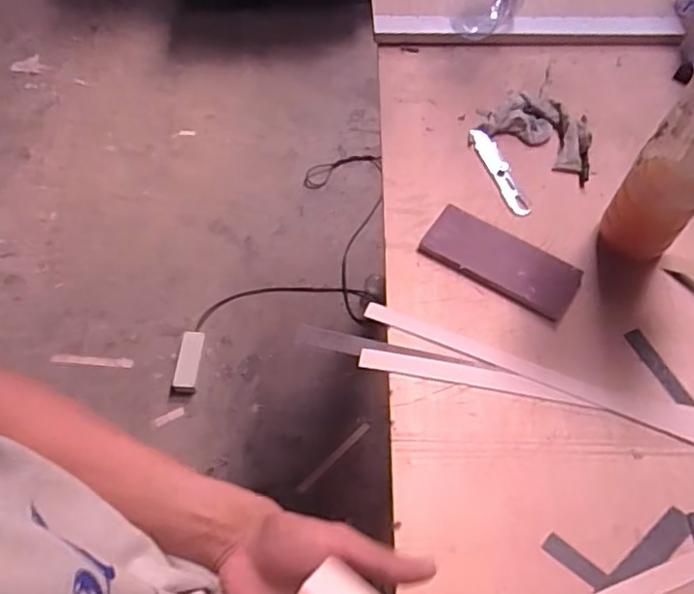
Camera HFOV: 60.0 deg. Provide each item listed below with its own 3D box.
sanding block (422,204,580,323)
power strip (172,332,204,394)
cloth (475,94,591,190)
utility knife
[{"bbox_3d":[0.185,-0.046,0.722,0.184,0.012,0.081,30,64,17],"label":"sanding block"},{"bbox_3d":[-0.409,0.169,1.547,0.060,0.022,0.175,2,58,-1],"label":"power strip"},{"bbox_3d":[0.278,-0.230,0.833,0.105,0.026,0.167,-40,67,-21],"label":"cloth"},{"bbox_3d":[0.205,-0.172,0.804,0.025,0.006,0.152,-17,61,-10],"label":"utility knife"}]

